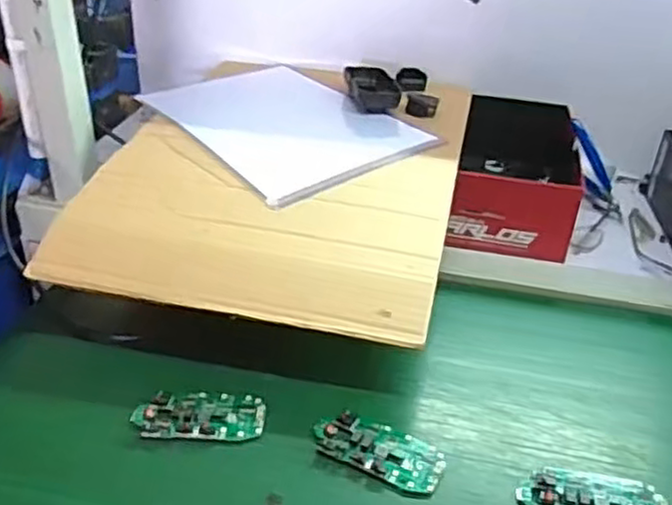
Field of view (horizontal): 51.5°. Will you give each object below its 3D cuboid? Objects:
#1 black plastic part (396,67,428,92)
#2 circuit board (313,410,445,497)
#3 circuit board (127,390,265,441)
[{"bbox_3d":[0.097,-0.220,0.888,0.038,0.020,0.032,5,33,4],"label":"black plastic part"},{"bbox_3d":[0.033,0.144,0.517,0.095,0.013,0.051,18,36,23],"label":"circuit board"},{"bbox_3d":[-0.106,0.124,0.542,0.098,0.012,0.050,1,33,-1],"label":"circuit board"}]

